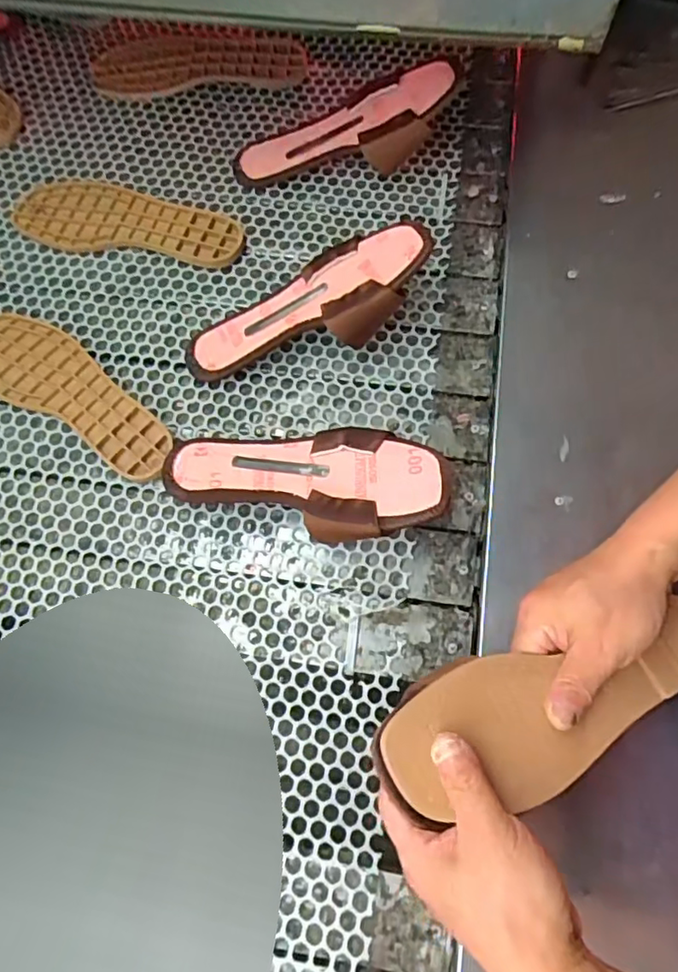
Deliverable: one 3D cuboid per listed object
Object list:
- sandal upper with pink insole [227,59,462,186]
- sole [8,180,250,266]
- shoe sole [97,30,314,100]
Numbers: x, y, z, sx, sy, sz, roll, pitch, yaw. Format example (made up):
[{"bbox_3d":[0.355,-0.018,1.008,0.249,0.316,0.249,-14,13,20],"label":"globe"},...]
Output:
[{"bbox_3d":[0.007,-0.370,0.616,0.245,0.051,0.101,-13,73,14],"label":"sandal upper with pink insole"},{"bbox_3d":[-0.219,-0.280,0.618,0.239,0.012,0.087,10,74,5],"label":"sole"},{"bbox_3d":[-0.161,-0.481,0.669,0.243,0.022,0.075,4,73,3],"label":"shoe sole"}]

